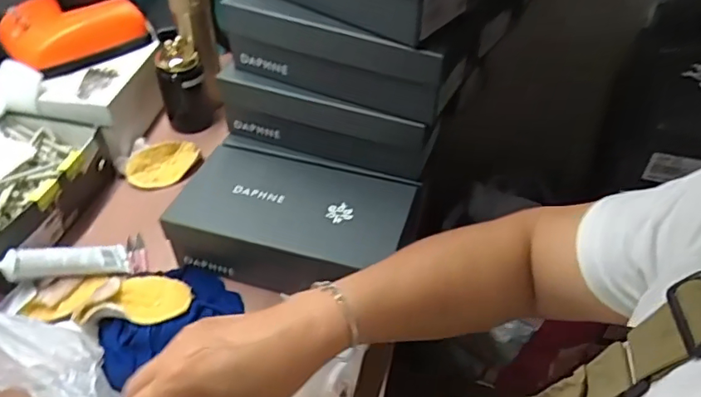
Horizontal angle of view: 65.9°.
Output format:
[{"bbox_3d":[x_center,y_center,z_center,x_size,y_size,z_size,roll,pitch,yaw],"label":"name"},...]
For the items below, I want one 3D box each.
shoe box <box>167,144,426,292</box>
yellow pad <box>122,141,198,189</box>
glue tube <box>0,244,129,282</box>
[{"bbox_3d":[-0.074,0.031,0.731,0.282,0.092,0.165,12,44,10],"label":"shoe box"},{"bbox_3d":[-0.299,-0.059,0.872,0.118,0.034,0.068,-33,53,-31],"label":"yellow pad"},{"bbox_3d":[-0.373,0.081,0.690,0.171,0.028,0.047,1,36,-40],"label":"glue tube"}]

